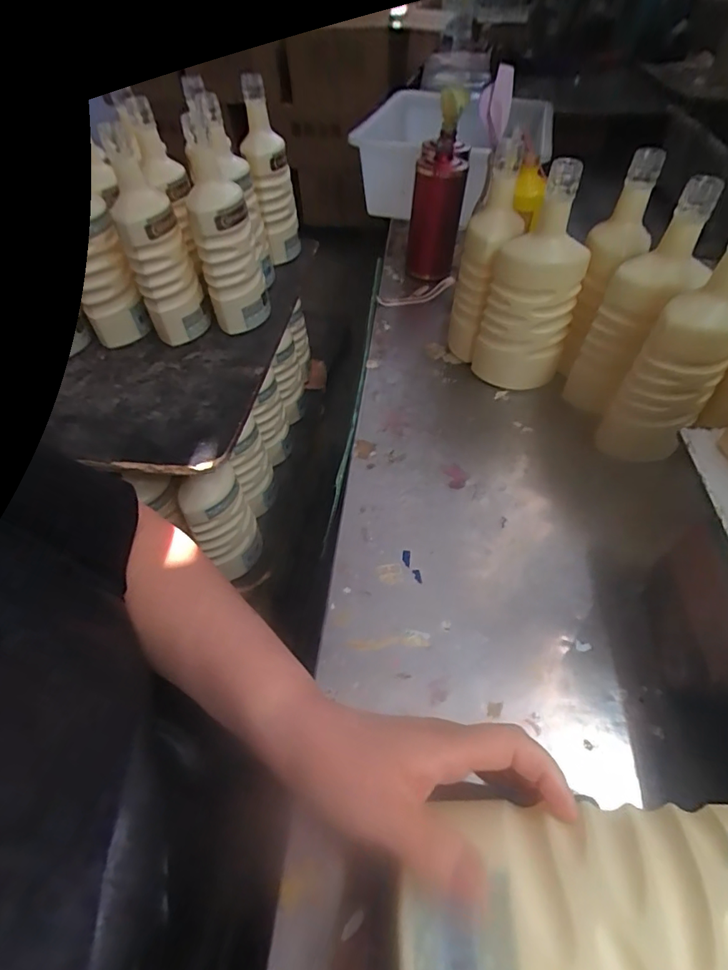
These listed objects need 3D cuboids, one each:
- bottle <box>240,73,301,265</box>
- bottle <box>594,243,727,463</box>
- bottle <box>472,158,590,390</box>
[{"bbox_3d":[-0.136,-0.449,0.724,0.063,0.238,0.068,-7,49,-2],"label":"bottle"},{"bbox_3d":[0.328,-0.127,0.504,0.079,0.255,0.074,31,54,24],"label":"bottle"},{"bbox_3d":[0.209,-0.239,0.604,0.086,0.276,0.090,-33,57,-27],"label":"bottle"}]

